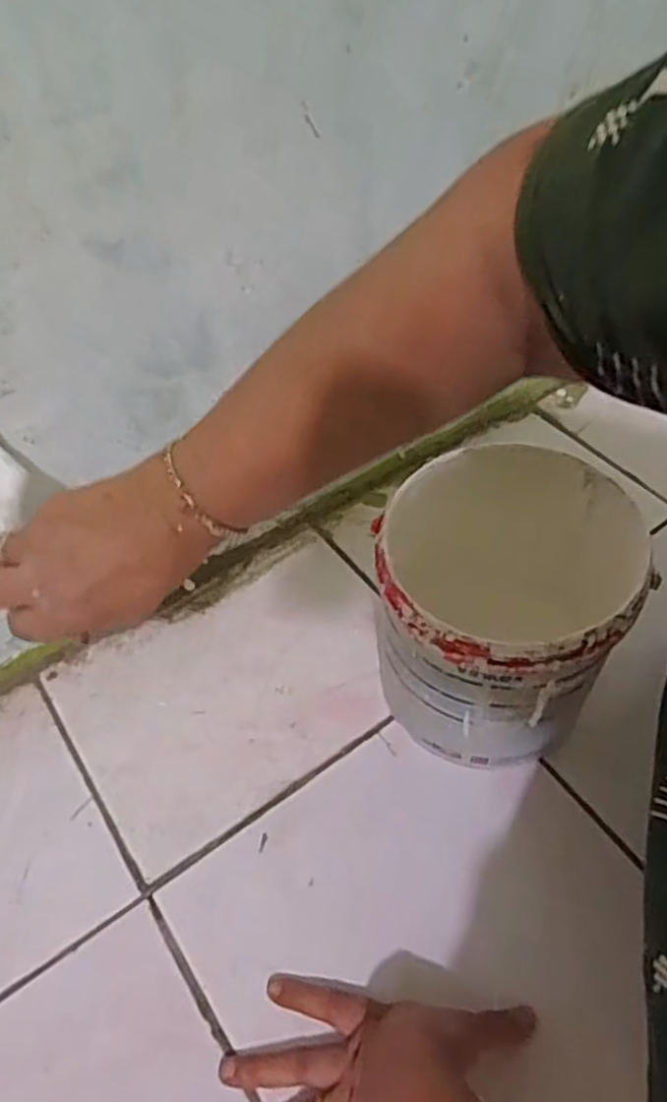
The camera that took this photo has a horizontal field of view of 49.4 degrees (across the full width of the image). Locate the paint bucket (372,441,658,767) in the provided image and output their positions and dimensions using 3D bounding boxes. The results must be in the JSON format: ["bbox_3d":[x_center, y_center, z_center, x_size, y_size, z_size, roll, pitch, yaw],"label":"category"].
[{"bbox_3d":[0.123,0.051,0.558,0.172,0.203,0.174,-2,51,2],"label":"paint bucket"}]

